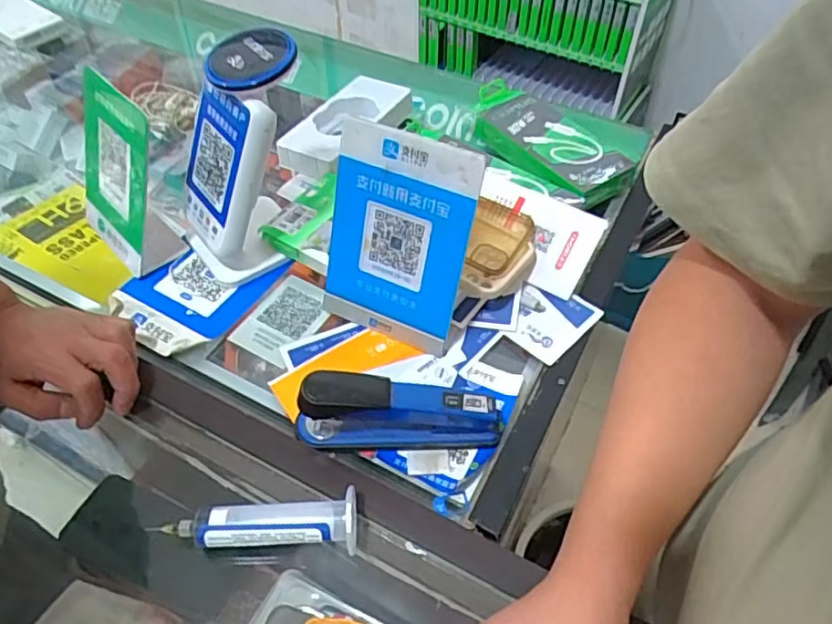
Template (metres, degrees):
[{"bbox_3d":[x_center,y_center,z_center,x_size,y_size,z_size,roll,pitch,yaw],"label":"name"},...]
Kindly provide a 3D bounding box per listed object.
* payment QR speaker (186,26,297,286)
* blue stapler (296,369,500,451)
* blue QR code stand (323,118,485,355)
[{"bbox_3d":[-0.156,-0.134,0.547,0.097,0.219,0.060,30,33,21],"label":"payment QR speaker"},{"bbox_3d":[-0.013,0.075,0.462,0.147,0.053,0.034,2,51,0],"label":"blue stapler"},{"bbox_3d":[-0.019,-0.059,0.499,0.119,0.154,0.065,22,54,16],"label":"blue QR code stand"}]

